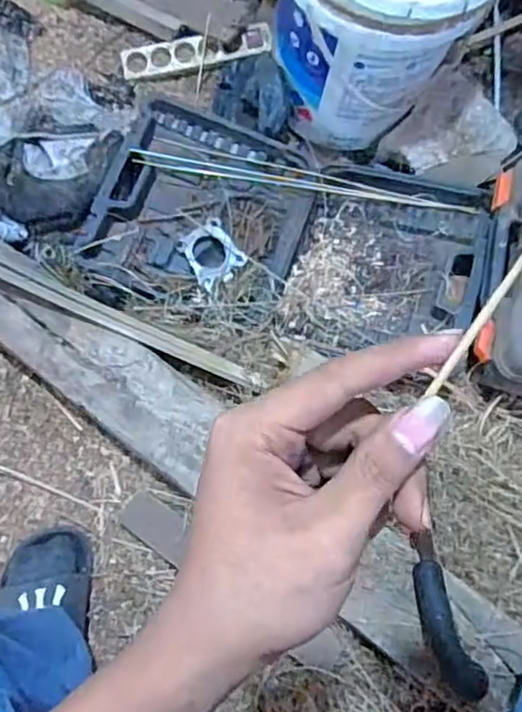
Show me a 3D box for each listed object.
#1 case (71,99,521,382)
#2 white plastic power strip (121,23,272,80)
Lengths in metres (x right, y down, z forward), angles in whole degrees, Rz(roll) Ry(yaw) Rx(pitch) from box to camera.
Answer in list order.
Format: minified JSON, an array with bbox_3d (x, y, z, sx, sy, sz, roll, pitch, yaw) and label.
[{"bbox_3d":[0.058,-0.183,0.937,0.577,0.073,0.327,14,65,6],"label":"case"},{"bbox_3d":[-0.116,-0.545,1.131,0.265,0.022,0.055,-8,100,2],"label":"white plastic power strip"}]

